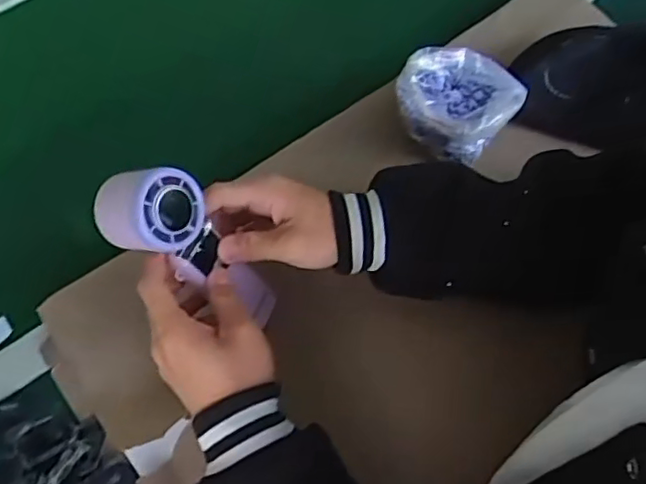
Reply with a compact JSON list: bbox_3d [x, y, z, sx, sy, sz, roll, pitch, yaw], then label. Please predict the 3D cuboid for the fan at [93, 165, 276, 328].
[{"bbox_3d":[-0.093,0.010,0.465,0.058,0.163,0.053,-2,56,38],"label":"fan"}]

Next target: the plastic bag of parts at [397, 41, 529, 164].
[{"bbox_3d":[0.130,-0.133,0.587,0.097,0.064,0.097,-32,65,-15],"label":"plastic bag of parts"}]

